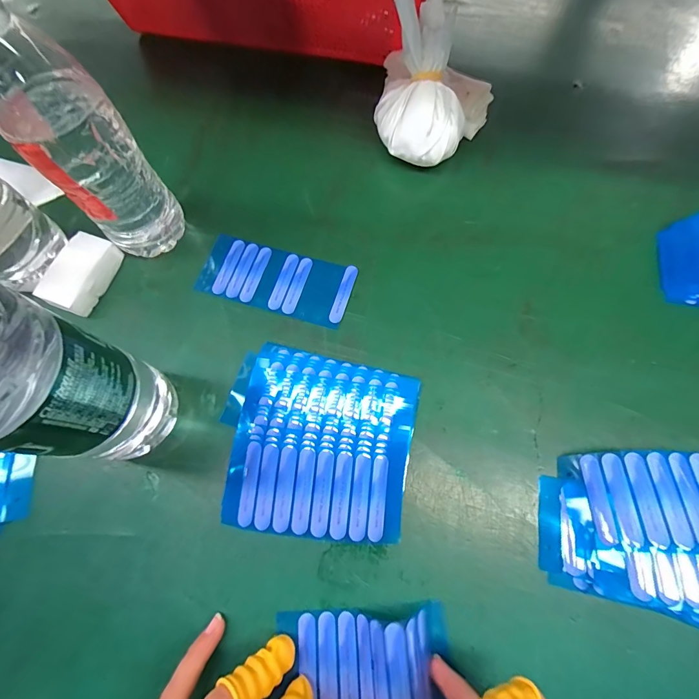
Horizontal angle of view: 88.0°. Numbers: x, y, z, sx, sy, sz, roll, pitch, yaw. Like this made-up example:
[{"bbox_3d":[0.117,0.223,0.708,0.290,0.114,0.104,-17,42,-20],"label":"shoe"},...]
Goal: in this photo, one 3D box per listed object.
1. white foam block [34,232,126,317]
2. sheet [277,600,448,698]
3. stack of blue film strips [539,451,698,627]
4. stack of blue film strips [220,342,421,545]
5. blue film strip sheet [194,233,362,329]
[{"bbox_3d":[-0.210,-0.059,0.285,0.034,0.022,0.061,22,72,9],"label":"white foam block"},{"bbox_3d":[0.010,0.178,0.200,0.094,0.023,0.054,-5,70,-1],"label":"sheet"},{"bbox_3d":[0.193,0.111,0.214,0.140,0.036,0.098,10,70,4],"label":"stack of blue film strips"},{"bbox_3d":[-0.024,0.061,0.245,0.129,0.017,0.118,11,70,5],"label":"stack of blue film strips"},{"bbox_3d":[-0.059,-0.056,0.293,0.120,0.004,0.052,16,73,5],"label":"blue film strip sheet"}]

